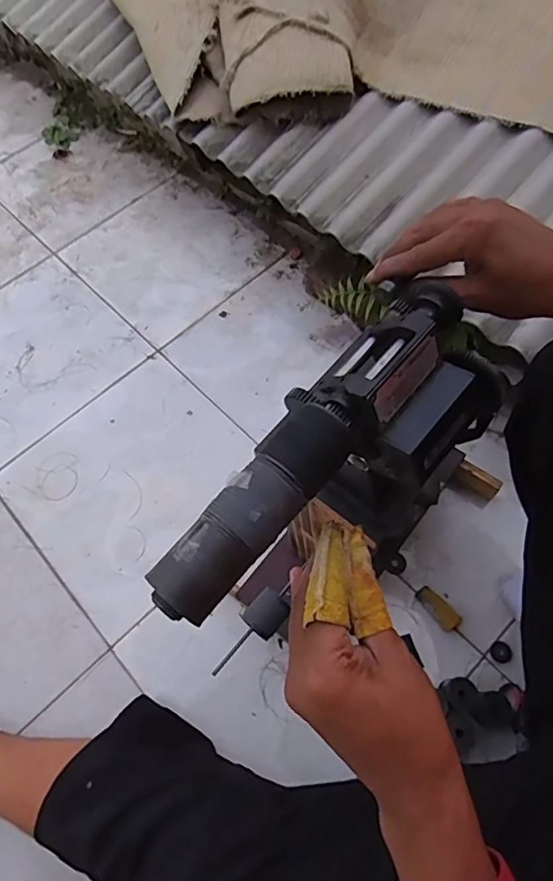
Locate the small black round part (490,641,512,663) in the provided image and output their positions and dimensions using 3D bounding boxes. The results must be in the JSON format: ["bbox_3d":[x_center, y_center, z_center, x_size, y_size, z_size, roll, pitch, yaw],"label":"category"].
[{"bbox_3d":[0.337,0.318,0.778,0.031,0.004,0.030,-1,63,1],"label":"small black round part"}]

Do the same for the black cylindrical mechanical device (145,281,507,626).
[{"bbox_3d":[0.042,0.017,0.337,0.268,0.079,0.117,-37,68,-21],"label":"black cylindrical mechanical device"}]

